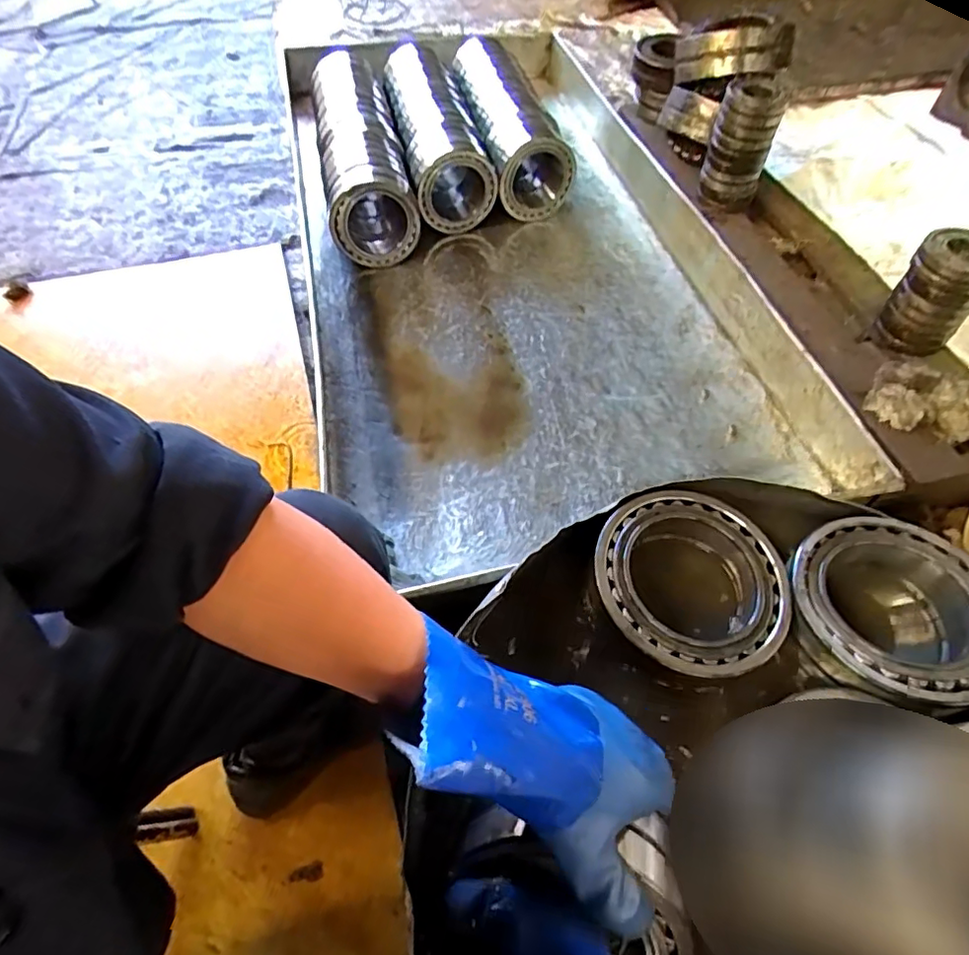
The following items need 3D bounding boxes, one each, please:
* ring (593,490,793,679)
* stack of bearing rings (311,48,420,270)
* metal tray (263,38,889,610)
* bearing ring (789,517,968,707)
[{"bbox_3d":[0.179,0.085,0.485,0.161,0.028,0.163,22,58,14],"label":"ring"},{"bbox_3d":[-0.254,-0.654,1.148,0.150,0.170,0.526,-12,60,-6],"label":"stack of bearing rings"},{"bbox_3d":[0.022,-0.455,1.033,0.720,0.195,1.285,-14,67,-6],"label":"metal tray"},{"bbox_3d":[0.343,0.109,0.471,0.157,0.053,0.157,1,55,-1],"label":"bearing ring"}]

